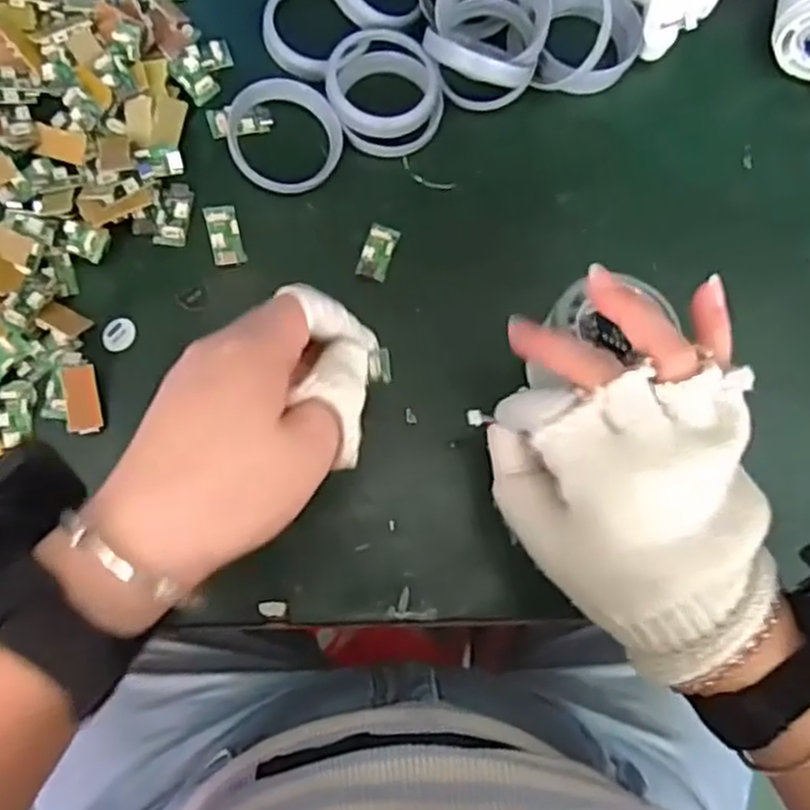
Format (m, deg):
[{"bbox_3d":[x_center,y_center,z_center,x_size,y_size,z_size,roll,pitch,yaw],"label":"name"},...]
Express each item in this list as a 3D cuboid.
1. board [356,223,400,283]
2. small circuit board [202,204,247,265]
[{"bbox_3d":[-0.014,-0.080,0.390,0.015,0.004,0.031,19,77,0],"label":"board"},{"bbox_3d":[-0.091,-0.087,0.378,0.016,0.004,0.031,-15,79,-7],"label":"small circuit board"}]

